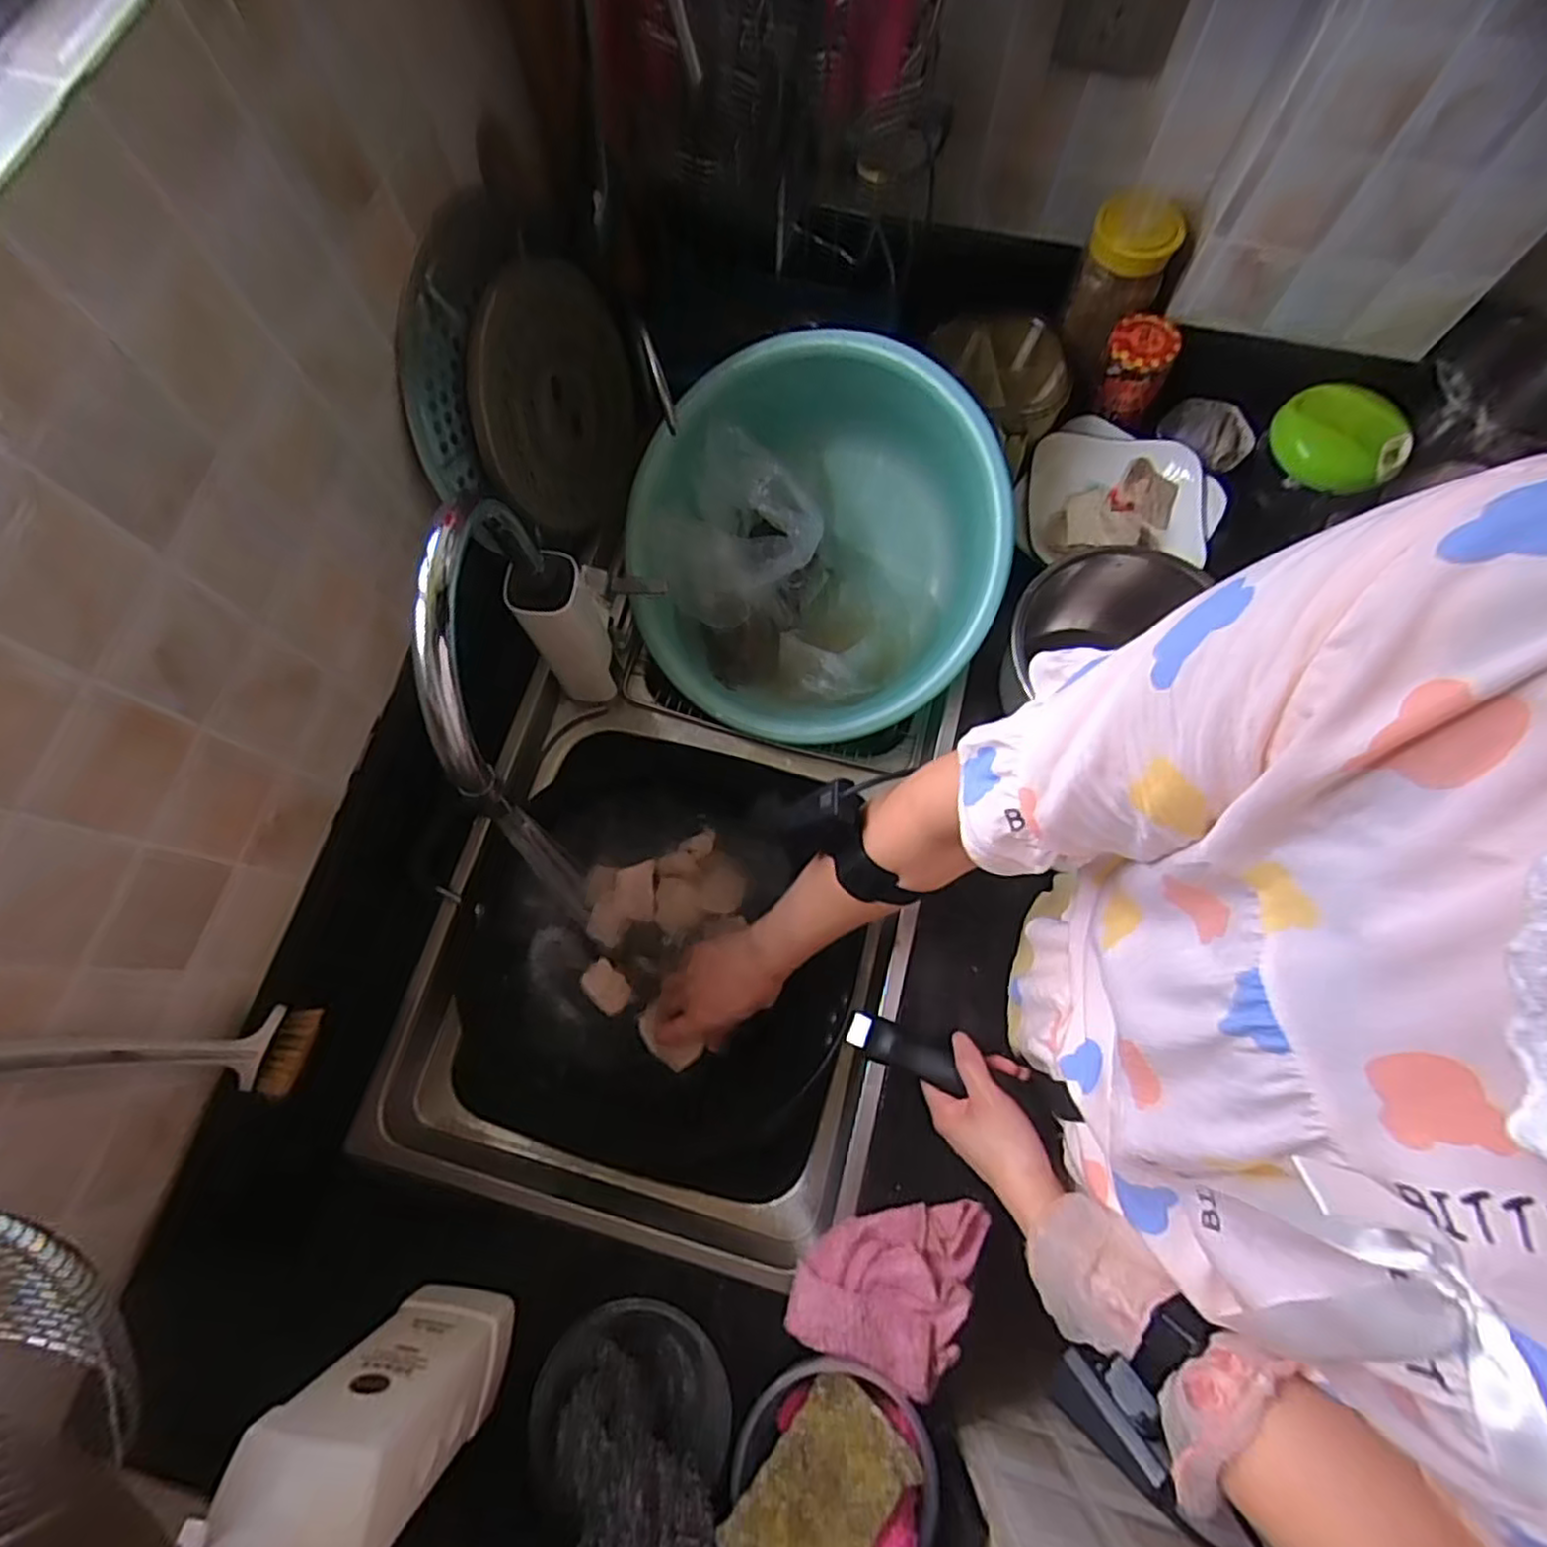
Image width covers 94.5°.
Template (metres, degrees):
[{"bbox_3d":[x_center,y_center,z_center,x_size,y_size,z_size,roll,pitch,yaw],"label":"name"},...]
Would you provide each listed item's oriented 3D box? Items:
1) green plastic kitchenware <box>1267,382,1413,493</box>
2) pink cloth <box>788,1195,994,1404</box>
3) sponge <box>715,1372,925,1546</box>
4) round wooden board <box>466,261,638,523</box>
[{"bbox_3d":[0.557,-0.327,0.702,0.097,0.054,0.113,-34,75,-13],"label":"green plastic kitchenware"},{"bbox_3d":[0.089,0.381,0.549,0.126,0.018,0.126,21,71,5],"label":"pink cloth"},{"bbox_3d":[0.031,0.471,0.465,0.079,0.020,0.117,28,50,32],"label":"sponge"},{"bbox_3d":[-0.199,-0.354,0.690,0.014,0.231,0.212,13,103,18],"label":"round wooden board"}]

